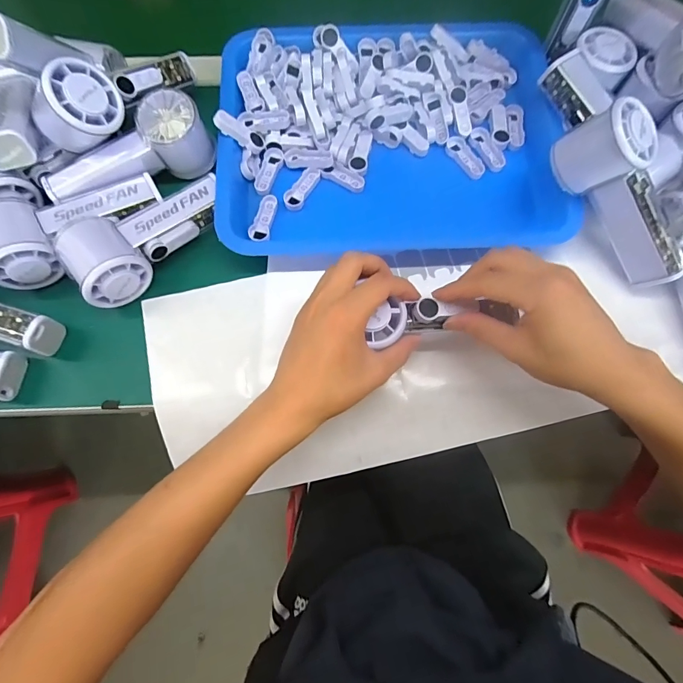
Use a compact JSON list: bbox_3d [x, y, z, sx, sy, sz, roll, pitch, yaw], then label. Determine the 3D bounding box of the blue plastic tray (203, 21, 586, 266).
[{"bbox_3d":[0.044,-0.201,0.398,0.322,0.054,0.246,-2,73,-2],"label":"blue plastic tray"}]

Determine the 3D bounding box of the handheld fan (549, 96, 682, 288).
[{"bbox_3d":[0.244,-0.118,0.333,0.050,0.060,0.154,-38,104,-12],"label":"handheld fan"}]

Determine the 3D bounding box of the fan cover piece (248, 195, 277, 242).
[{"bbox_3d":[-0.075,-0.118,0.377,0.019,0.004,0.050,9,73,2],"label":"fan cover piece"}]

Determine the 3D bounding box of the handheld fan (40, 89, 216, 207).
[{"bbox_3d":[-0.197,-0.172,0.366,0.152,0.058,0.048,-25,75,-8],"label":"handheld fan"}]

